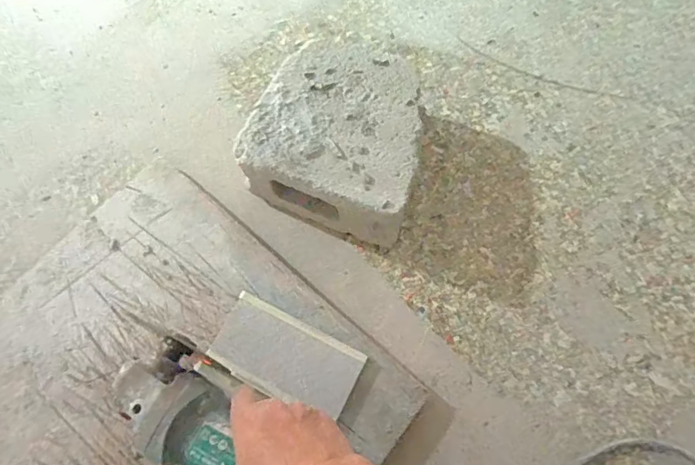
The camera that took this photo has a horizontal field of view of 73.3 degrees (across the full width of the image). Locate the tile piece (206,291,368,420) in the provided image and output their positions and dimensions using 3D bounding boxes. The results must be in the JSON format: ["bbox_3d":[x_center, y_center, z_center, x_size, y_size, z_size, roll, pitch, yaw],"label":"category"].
[{"bbox_3d":[-0.063,0.128,0.482,0.146,0.015,0.075,26,72,9],"label":"tile piece"}]

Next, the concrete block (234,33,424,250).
[{"bbox_3d":[-0.002,-0.109,0.549,0.191,0.099,0.206,19,71,7],"label":"concrete block"}]

